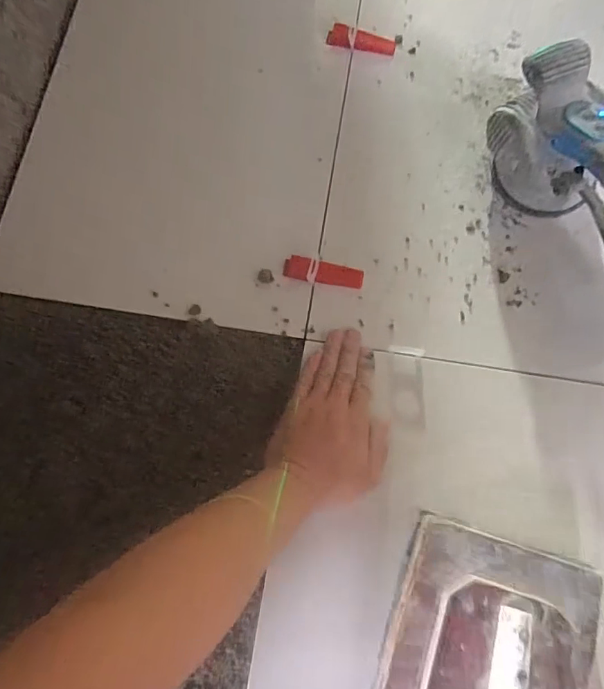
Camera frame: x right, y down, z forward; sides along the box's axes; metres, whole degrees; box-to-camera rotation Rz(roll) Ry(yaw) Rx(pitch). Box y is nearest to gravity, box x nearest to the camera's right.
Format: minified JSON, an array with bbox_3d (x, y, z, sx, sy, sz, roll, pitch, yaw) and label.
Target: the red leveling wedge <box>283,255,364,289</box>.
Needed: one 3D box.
[{"bbox_3d":[0.024,-0.080,0.517,0.086,0.010,0.026,11,75,5],"label":"red leveling wedge"}]

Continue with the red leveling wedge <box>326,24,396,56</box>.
[{"bbox_3d":[0.074,-0.378,0.586,0.085,0.017,0.022,10,75,4],"label":"red leveling wedge"}]

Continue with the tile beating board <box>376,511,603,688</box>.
[{"bbox_3d":[0.144,0.263,0.368,0.160,0.062,0.220,18,76,7],"label":"tile beating board"}]

